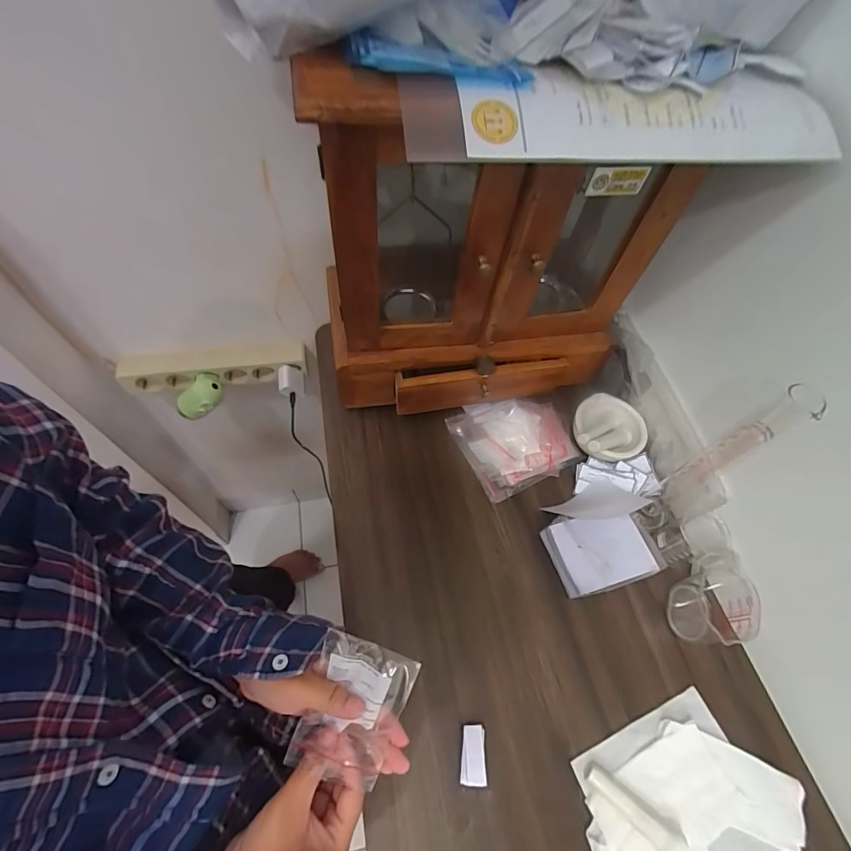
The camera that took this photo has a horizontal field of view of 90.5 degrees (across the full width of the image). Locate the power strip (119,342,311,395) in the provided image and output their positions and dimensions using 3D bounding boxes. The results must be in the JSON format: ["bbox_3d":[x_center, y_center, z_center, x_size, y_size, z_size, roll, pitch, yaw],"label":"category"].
[{"bbox_3d":[-0.354,-0.098,0.719,0.289,0.052,0.039,-7,59,-9],"label":"power strip"}]

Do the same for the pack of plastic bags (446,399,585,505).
[{"bbox_3d":[0.123,0.019,0.597,0.143,0.038,0.136,-22,63,-17],"label":"pack of plastic bags"}]

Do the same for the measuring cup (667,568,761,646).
[{"bbox_3d":[0.328,0.208,0.483,0.056,0.072,0.071,24,60,10],"label":"measuring cup"}]

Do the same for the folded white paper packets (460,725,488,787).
[{"bbox_3d":[0.046,0.324,0.416,0.024,0.017,0.047,3,58,-3],"label":"folded white paper packets"}]

